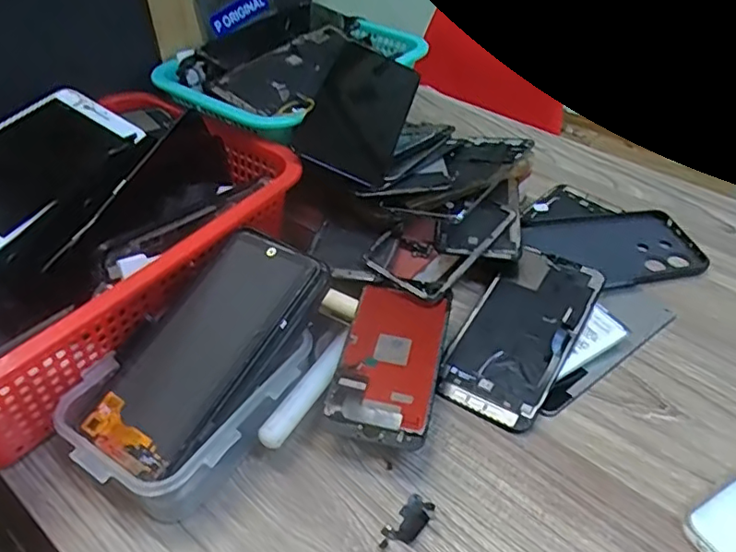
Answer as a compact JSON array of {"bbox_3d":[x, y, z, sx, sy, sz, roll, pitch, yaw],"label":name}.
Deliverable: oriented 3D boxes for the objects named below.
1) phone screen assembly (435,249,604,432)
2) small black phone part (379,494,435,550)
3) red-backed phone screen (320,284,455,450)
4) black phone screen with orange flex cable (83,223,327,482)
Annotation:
[{"bbox_3d":[0.112,0.036,0.429,0.073,0.009,0.154,21,54,26],"label":"phone screen assembly"},{"bbox_3d":[0.022,0.139,0.335,0.017,0.006,0.036,30,50,30],"label":"small black phone part"},{"bbox_3d":[0.015,0.052,0.383,0.061,0.006,0.116,10,46,9],"label":"red-backed phone screen"},{"bbox_3d":[-0.095,0.039,0.349,0.071,0.008,0.153,24,66,26],"label":"black phone screen with orange flex cable"}]

